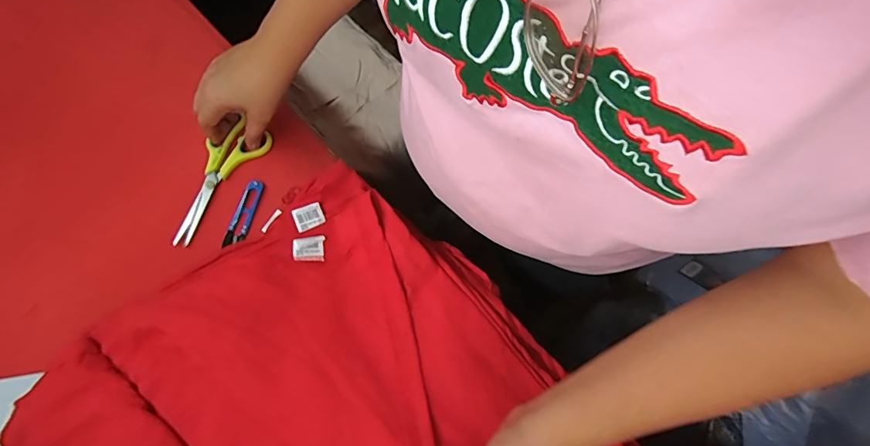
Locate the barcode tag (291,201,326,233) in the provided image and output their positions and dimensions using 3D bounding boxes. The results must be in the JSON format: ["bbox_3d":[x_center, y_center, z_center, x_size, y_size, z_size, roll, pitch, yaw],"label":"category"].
[{"bbox_3d":[-0.148,-0.007,0.511,0.034,0.004,0.030,-21,75,-14],"label":"barcode tag"}]

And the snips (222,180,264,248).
[{"bbox_3d":[-0.240,-0.012,0.545,0.026,0.006,0.089,12,76,4],"label":"snips"}]

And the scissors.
[{"bbox_3d":[-0.279,-0.052,0.552,0.066,0.013,0.173,23,75,6],"label":"scissors"}]

